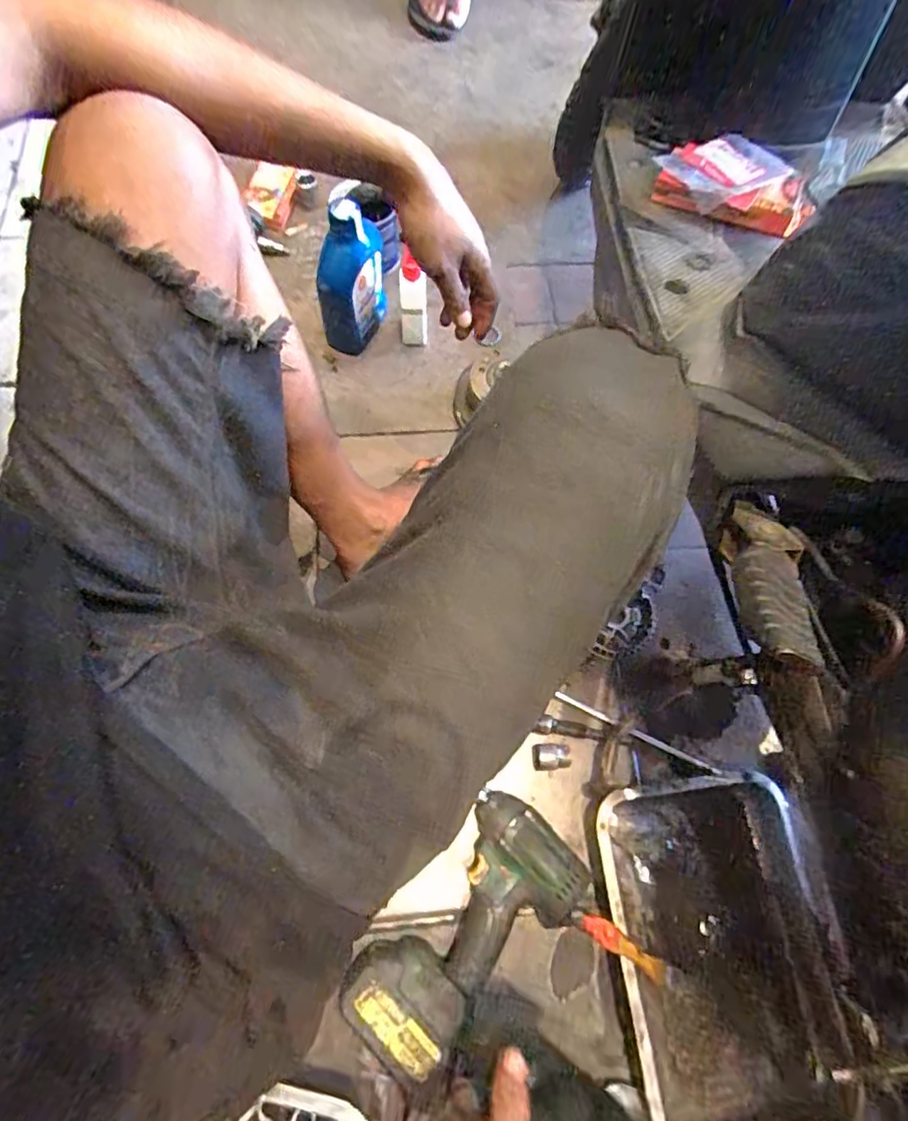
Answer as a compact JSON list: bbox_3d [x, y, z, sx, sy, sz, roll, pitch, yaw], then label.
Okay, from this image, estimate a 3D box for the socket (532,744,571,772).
[{"bbox_3d":[0.111,0.222,0.643,0.042,0.022,0.028,-2,68,-3],"label":"socket"}]

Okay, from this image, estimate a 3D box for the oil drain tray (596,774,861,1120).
[{"bbox_3d":[0.267,0.387,0.574,0.216,0.048,0.311,-6,68,-5],"label":"oil drain tray"}]

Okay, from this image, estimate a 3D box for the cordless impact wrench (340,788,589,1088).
[{"bbox_3d":[0.018,0.358,0.557,0.131,0.077,0.238,38,71,12],"label":"cordless impact wrench"}]

